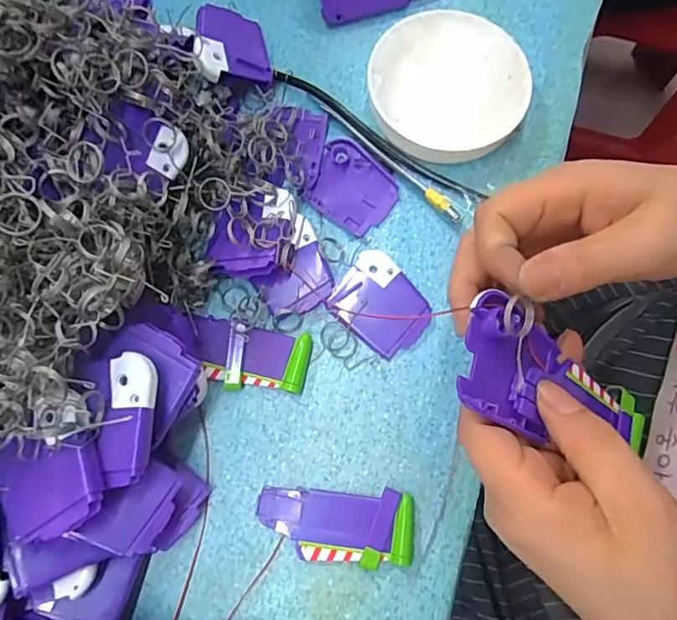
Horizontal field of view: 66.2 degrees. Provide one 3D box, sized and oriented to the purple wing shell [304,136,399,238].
[{"bbox_3d":[0.009,-0.084,0.352,0.060,0.006,0.052,34,79,8],"label":"purple wing shell"}]

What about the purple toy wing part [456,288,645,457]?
[{"bbox_3d":[0.100,0.034,0.236,0.111,0.014,0.052,24,75,-25],"label":"purple toy wing part"}]

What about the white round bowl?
[{"bbox_3d":[0.074,-0.152,0.357,0.103,0.024,0.105,0,76,0],"label":"white round bowl"}]

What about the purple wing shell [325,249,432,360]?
[{"bbox_3d":[0.028,-0.004,0.335,0.061,0.006,0.051,40,80,9],"label":"purple wing shell"}]

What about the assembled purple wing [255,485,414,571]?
[{"bbox_3d":[-0.002,0.125,0.302,0.089,0.010,0.039,3,76,1],"label":"assembled purple wing"}]

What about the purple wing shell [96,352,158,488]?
[{"bbox_3d":[-0.102,0.052,0.251,0.023,0.005,0.061,5,77,-4],"label":"purple wing shell"}]

